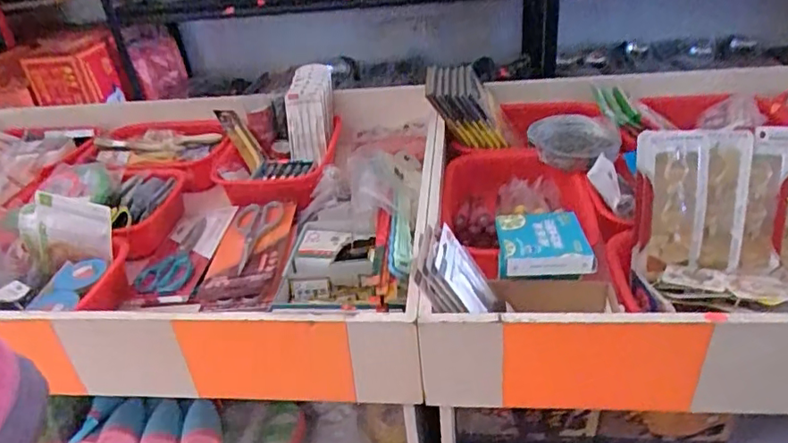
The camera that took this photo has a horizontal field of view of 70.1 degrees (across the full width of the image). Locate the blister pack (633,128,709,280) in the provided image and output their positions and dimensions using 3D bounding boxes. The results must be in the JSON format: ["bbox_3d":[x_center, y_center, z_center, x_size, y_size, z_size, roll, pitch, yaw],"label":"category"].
[{"bbox_3d":[0.406,-0.023,0.825,0.089,0.214,0.029,0,9,10],"label":"blister pack"}]

